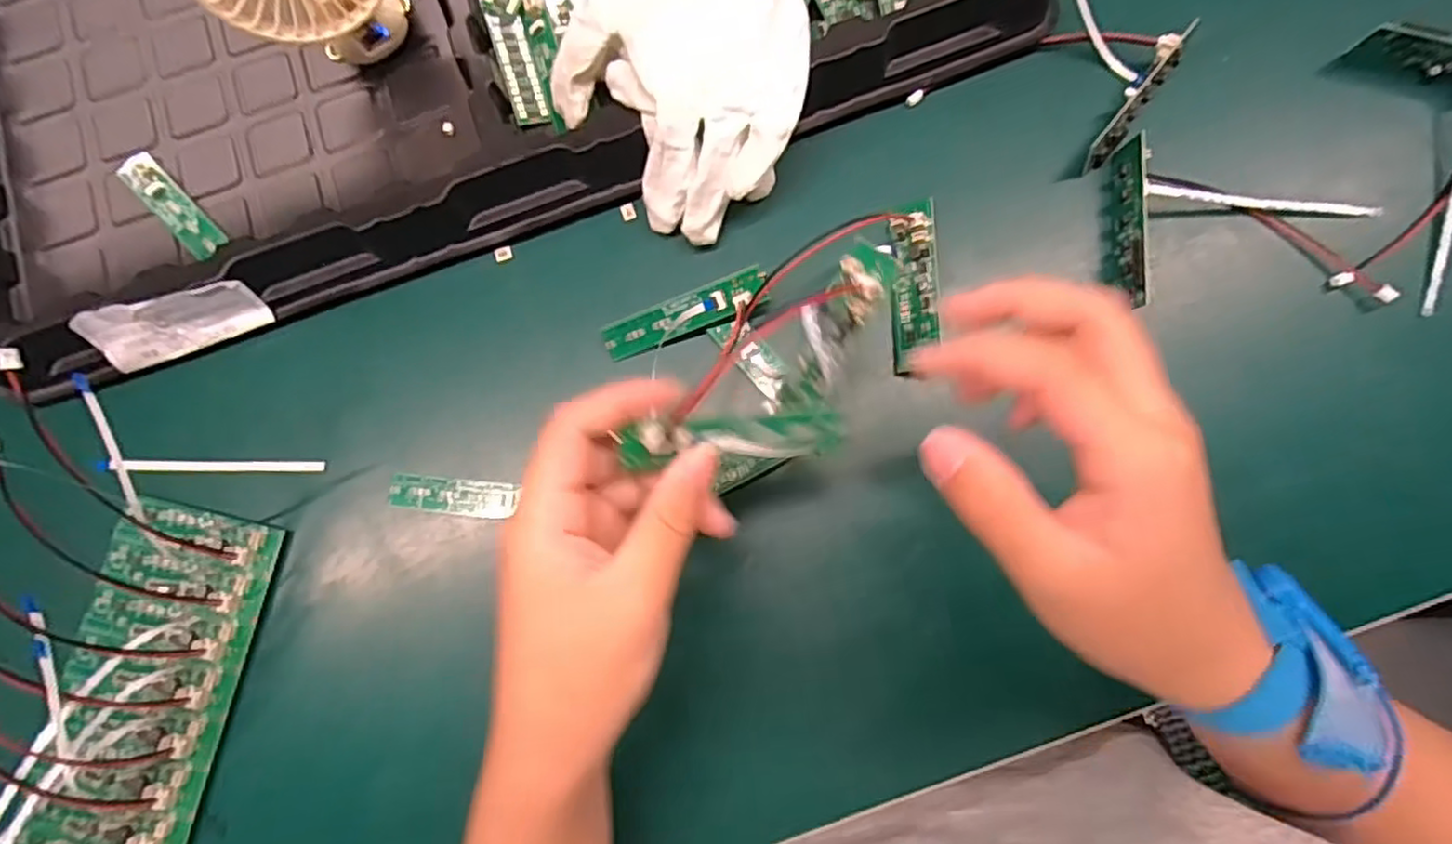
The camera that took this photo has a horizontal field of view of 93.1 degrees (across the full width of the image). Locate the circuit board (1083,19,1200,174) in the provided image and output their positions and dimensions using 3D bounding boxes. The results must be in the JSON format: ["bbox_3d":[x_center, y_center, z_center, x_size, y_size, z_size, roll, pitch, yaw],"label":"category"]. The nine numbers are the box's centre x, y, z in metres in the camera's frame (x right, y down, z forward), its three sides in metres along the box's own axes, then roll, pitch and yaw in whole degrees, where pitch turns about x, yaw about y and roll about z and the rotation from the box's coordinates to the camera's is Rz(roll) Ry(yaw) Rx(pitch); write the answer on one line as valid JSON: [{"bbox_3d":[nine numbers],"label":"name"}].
[{"bbox_3d":[0.198,-0.156,0.334,0.013,0.028,0.076,38,85,8],"label":"circuit board"}]

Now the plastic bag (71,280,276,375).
[{"bbox_3d":[-0.266,-0.048,0.335,0.076,0.035,0.006,-17,53,-5],"label":"plastic bag"}]

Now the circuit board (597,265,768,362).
[{"bbox_3d":[-0.020,-0.051,0.326,0.081,0.010,0.017,-20,104,10],"label":"circuit board"}]

